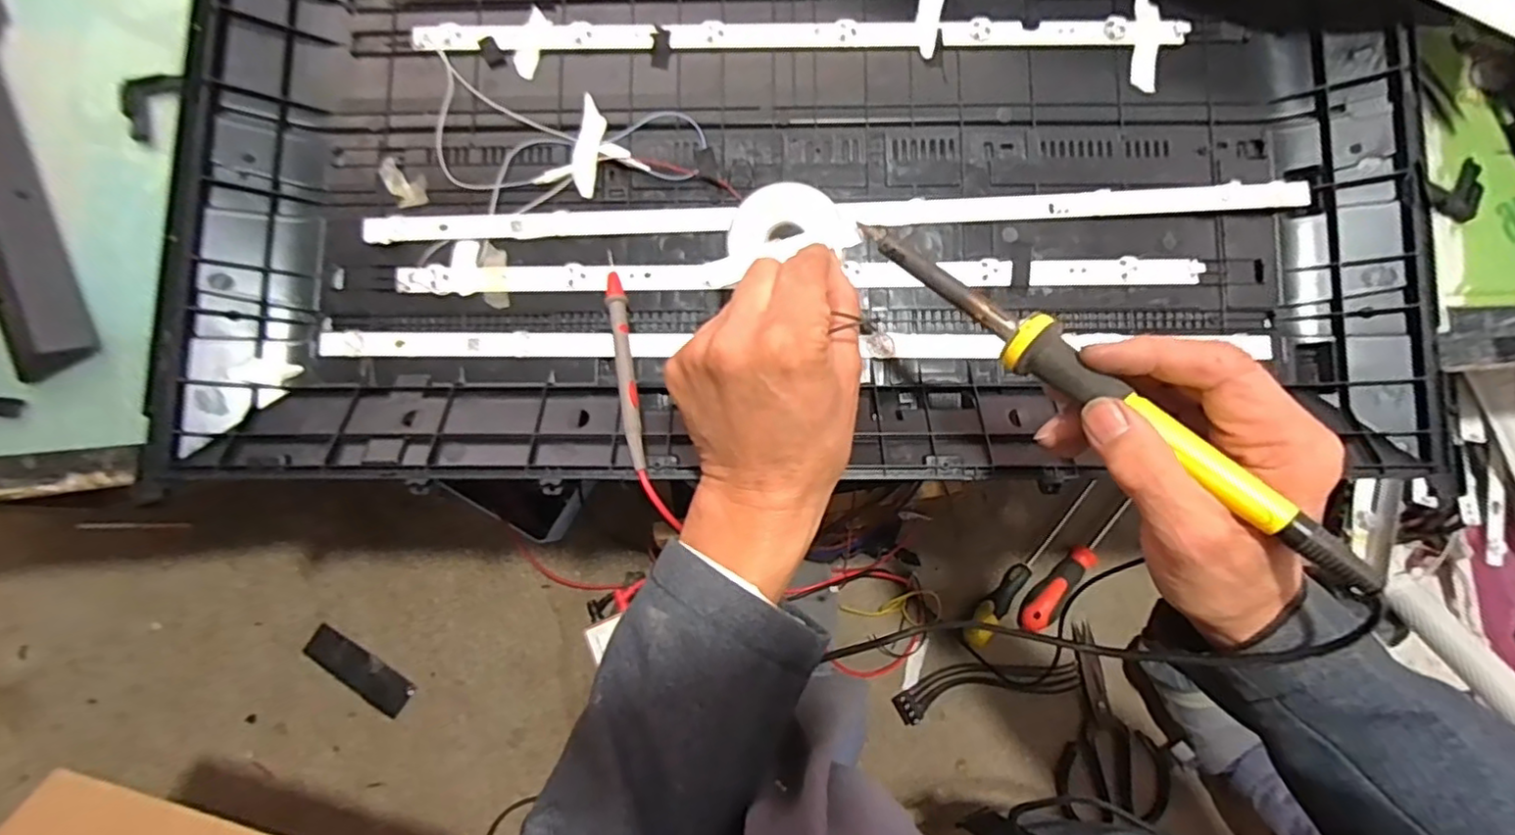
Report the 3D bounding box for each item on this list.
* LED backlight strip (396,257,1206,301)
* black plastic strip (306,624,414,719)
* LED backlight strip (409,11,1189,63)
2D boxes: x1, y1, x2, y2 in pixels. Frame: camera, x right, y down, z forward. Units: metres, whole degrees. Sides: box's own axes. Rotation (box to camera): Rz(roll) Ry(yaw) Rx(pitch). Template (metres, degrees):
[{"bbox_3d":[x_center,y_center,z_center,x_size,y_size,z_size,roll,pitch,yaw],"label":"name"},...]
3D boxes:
[{"bbox_3d":[0.024,-0.086,0.406,0.490,0.008,0.030,1,80,0],"label":"LED backlight strip"},{"bbox_3d":[-0.394,0.251,0.650,0.114,0.009,0.037,35,75,1],"label":"black plastic strip"},{"bbox_3d":[0.023,-0.250,0.426,0.487,0.010,0.026,-1,80,0],"label":"LED backlight strip"}]

